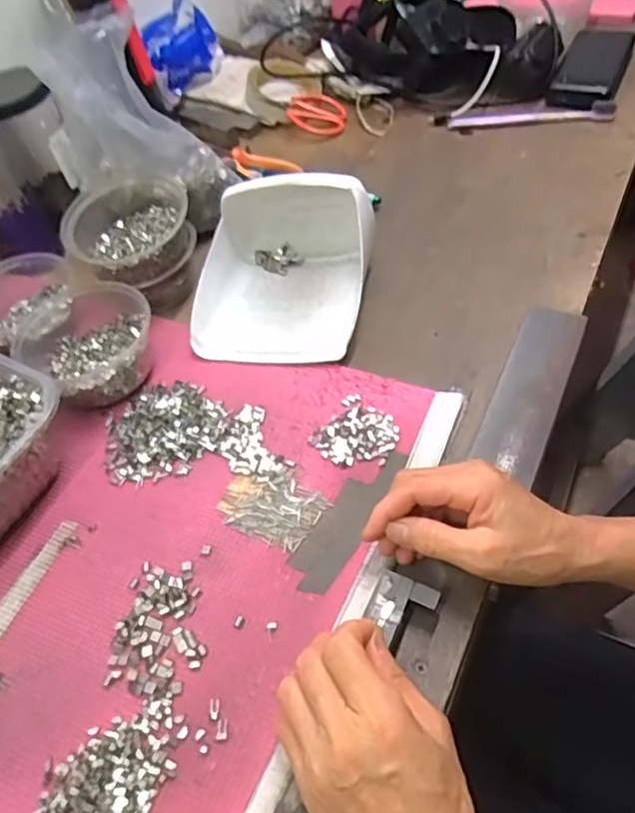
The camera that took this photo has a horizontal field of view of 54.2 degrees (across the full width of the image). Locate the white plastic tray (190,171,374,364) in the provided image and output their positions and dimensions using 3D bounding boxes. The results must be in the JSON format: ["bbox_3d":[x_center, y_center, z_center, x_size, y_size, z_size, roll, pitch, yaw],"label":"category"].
[{"bbox_3d":[-0.034,-0.134,0.559,0.157,0.080,0.183,4,54,13],"label":"white plastic tray"}]

